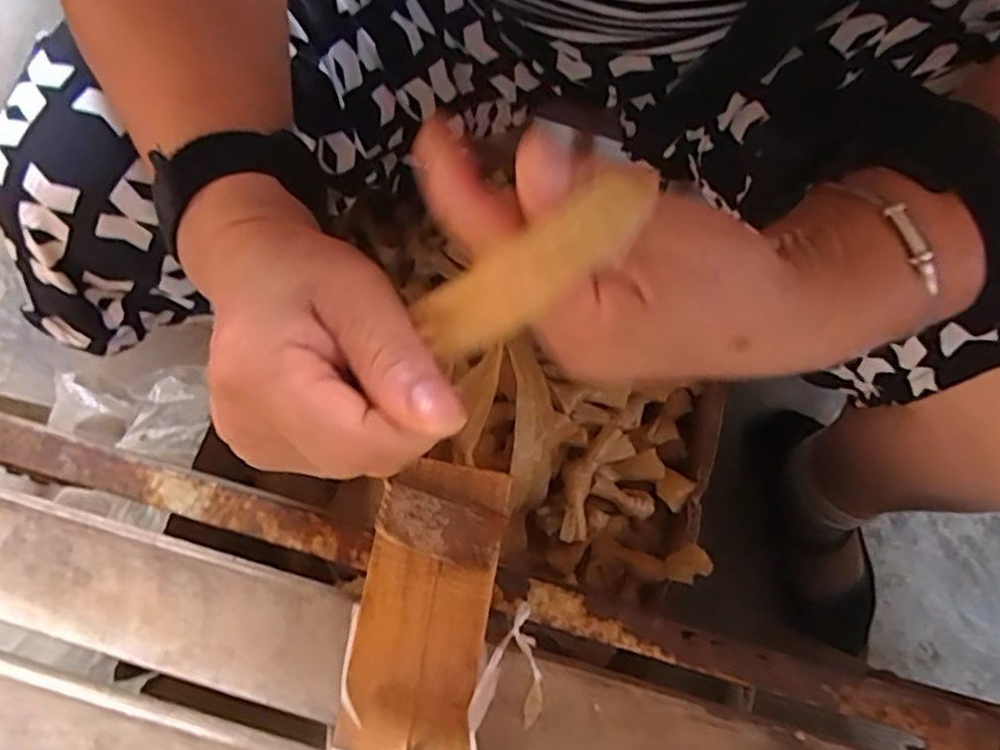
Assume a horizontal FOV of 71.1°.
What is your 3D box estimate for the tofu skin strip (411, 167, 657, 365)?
[{"bbox_3d":[0.009,-0.032,0.208,0.082,0.017,0.026,-34,81,22],"label":"tofu skin strip"}]

